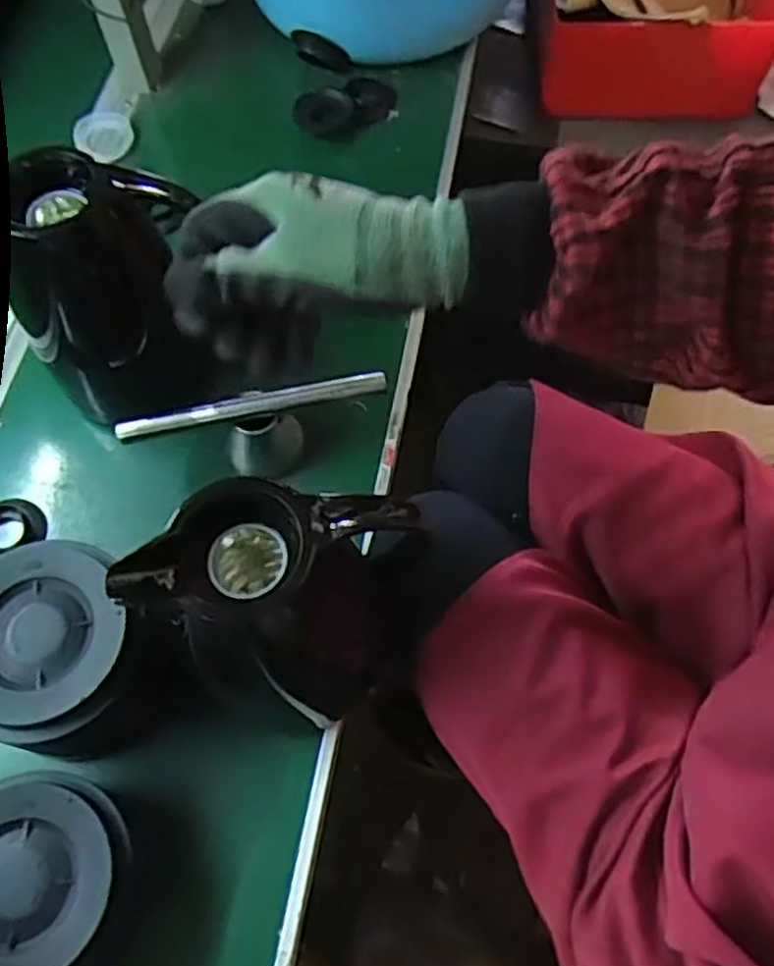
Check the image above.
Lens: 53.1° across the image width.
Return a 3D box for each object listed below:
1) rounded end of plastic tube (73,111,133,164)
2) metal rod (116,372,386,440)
[{"bbox_3d":[-0.264,-0.323,0.724,0.052,0.039,0.023,-29,68,-12],"label":"rounded end of plastic tube"},{"bbox_3d":[-0.099,-0.058,0.576,0.197,0.017,0.014,-12,65,-5],"label":"metal rod"}]

